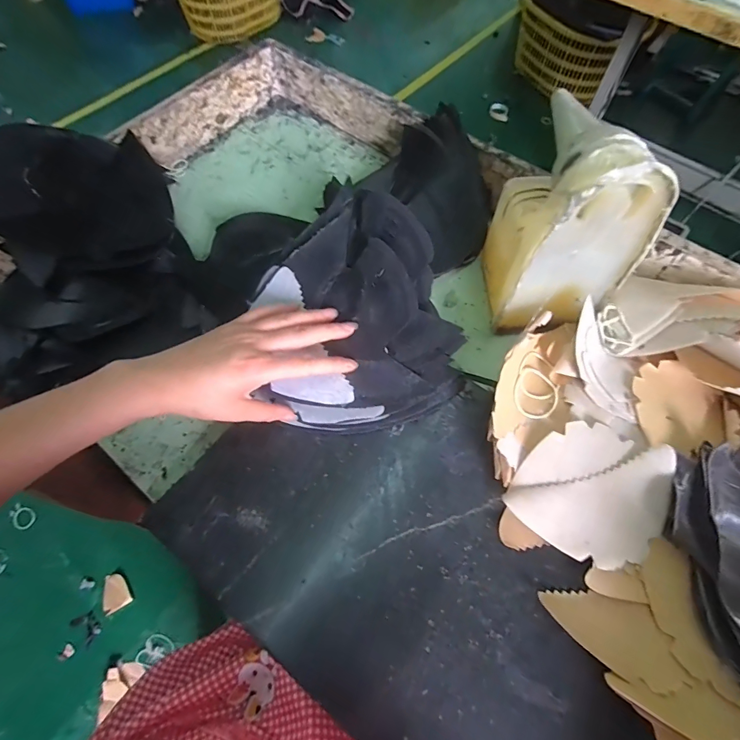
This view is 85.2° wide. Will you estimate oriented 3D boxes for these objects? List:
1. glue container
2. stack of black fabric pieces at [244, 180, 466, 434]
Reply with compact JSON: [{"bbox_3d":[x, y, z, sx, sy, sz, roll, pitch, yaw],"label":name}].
[{"bbox_3d":[0.191,-0.141,0.388,0.107,0.183,0.116,-4,64,-3],"label":"glue container"},{"bbox_3d":[-0.032,-0.056,0.379,0.182,0.116,0.221,-26,67,-13],"label":"stack of black fabric pieces"}]

